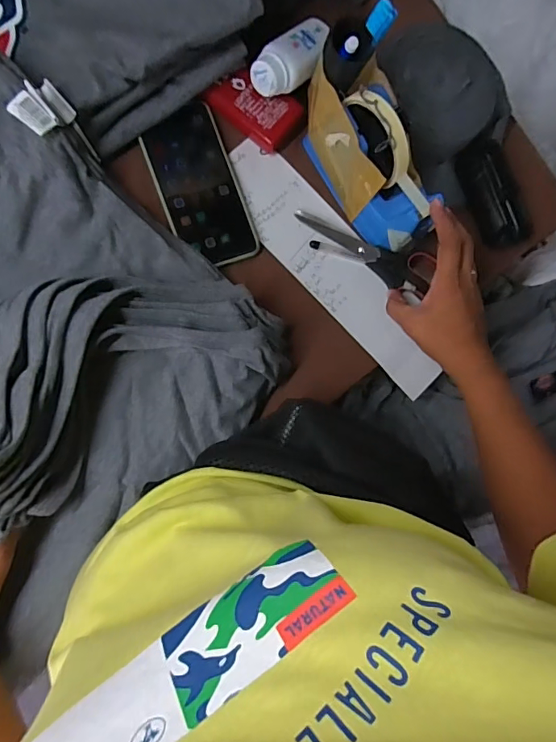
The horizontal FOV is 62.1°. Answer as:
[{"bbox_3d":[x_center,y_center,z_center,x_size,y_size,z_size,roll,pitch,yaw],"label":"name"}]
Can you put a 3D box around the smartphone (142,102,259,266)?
[{"bbox_3d":[-0.077,-0.183,0.464,0.077,0.009,0.157,-22,87,-9],"label":"smartphone"}]

